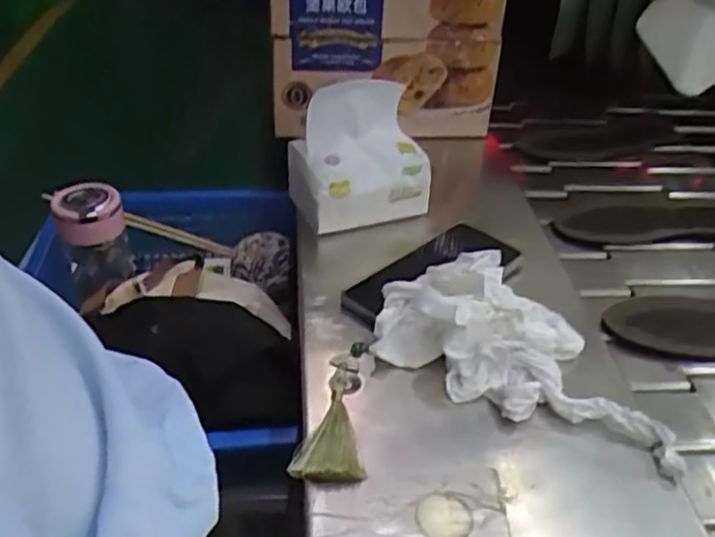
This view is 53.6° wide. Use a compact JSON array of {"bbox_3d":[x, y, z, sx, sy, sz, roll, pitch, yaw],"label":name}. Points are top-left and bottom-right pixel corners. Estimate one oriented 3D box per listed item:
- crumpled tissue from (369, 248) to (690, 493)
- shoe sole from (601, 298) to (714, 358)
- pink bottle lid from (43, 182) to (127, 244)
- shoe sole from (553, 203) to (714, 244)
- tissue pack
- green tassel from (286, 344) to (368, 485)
[{"bbox_3d":[0.132,0.054,0.535,0.241,0.062,0.125,23,42,22],"label":"crumpled tissue"},{"bbox_3d":[0.363,0.049,0.677,0.255,0.021,0.084,1,36,-6],"label":"shoe sole"},{"bbox_3d":[-0.260,-0.051,0.682,0.063,0.039,0.058,4,35,-2],"label":"pink bottle lid"},{"bbox_3d":[0.357,-0.060,0.838,0.277,0.015,0.090,-3,36,-12],"label":"shoe sole"},{"bbox_3d":[-0.004,-0.116,0.696,0.119,0.110,0.108,-14,42,-23],"label":"tissue pack"},{"bbox_3d":[-0.014,0.099,0.502,0.047,0.011,0.123,7,35,3],"label":"green tassel"}]

